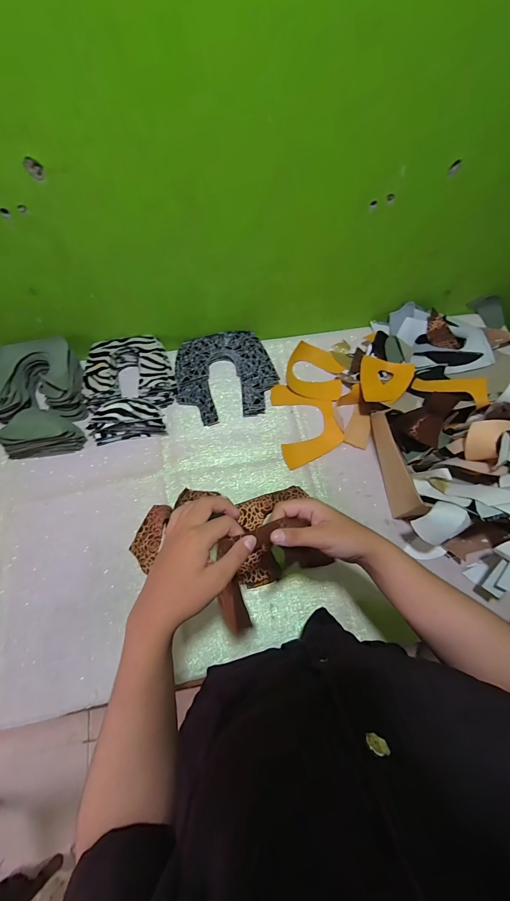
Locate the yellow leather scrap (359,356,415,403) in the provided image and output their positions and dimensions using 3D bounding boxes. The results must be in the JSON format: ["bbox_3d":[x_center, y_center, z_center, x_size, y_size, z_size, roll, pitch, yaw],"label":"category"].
[{"bbox_3d":[0.245,-0.128,0.633,0.093,0.025,0.112,3,52,6],"label":"yellow leather scrap"}]

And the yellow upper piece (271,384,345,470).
[{"bbox_3d":[0.097,-0.058,0.659,0.116,0.010,0.172,-11,67,-7],"label":"yellow upper piece"}]

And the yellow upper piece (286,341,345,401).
[{"bbox_3d":[0.122,-0.161,0.700,0.111,0.019,0.123,13,66,3],"label":"yellow upper piece"}]

